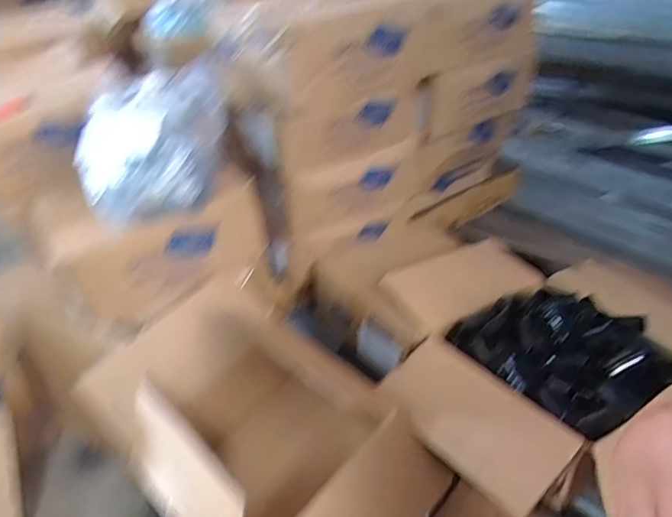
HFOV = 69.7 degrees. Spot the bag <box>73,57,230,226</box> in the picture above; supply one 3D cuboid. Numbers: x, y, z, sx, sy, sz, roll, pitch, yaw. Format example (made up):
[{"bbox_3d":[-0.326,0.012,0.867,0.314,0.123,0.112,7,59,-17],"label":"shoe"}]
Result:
[{"bbox_3d":[-0.287,-0.181,0.774,0.219,0.165,0.192,-7,34,-8],"label":"bag"}]

